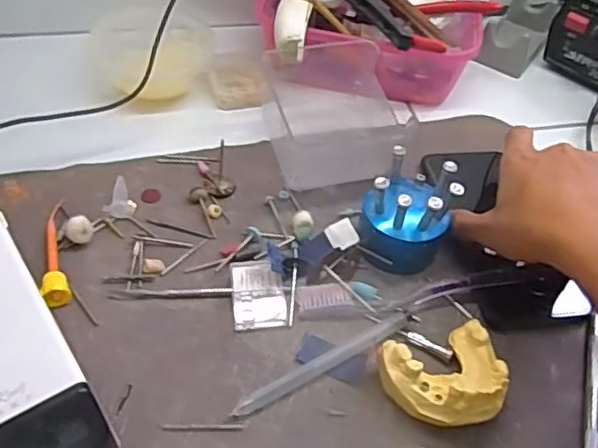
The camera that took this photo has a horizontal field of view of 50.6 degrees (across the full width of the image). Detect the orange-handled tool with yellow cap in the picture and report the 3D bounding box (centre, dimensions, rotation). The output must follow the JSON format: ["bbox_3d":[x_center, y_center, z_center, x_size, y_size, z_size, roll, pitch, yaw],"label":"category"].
[{"bbox_3d":[-0.161,0.016,0.416,0.016,0.015,0.094,-10,51,-15],"label":"orange-handled tool with yellow cap"}]

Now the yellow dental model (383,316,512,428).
[{"bbox_3d":[0.088,0.088,0.365,0.070,0.037,0.058,-14,52,-18],"label":"yellow dental model"}]

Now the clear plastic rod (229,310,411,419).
[{"bbox_3d":[0.015,0.083,0.381,0.124,0.008,0.012,-23,55,-25],"label":"clear plastic rod"}]

